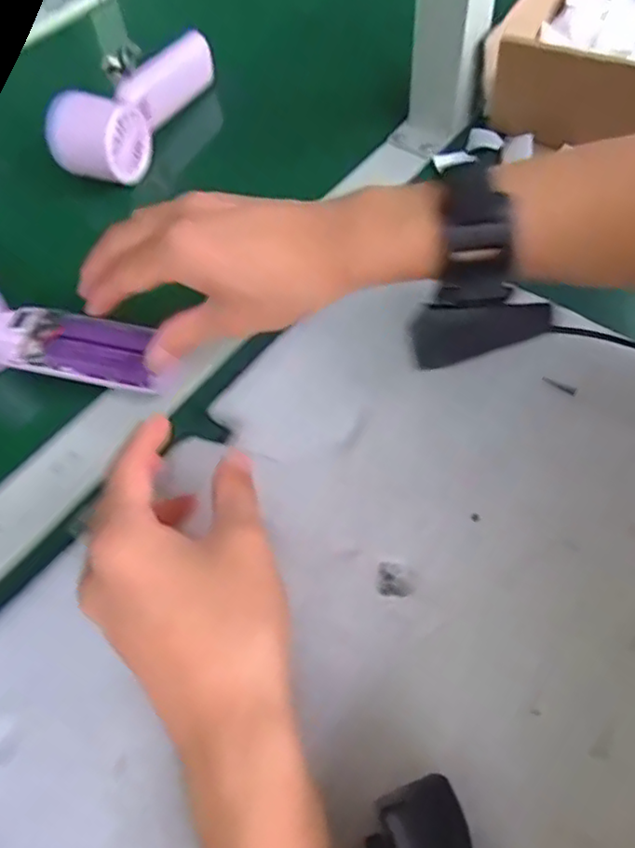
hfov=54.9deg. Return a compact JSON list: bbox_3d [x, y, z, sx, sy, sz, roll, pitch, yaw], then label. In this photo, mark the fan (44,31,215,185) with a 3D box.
[{"bbox_3d":[-0.147,-0.256,0.491,0.062,0.074,0.169,17,61,14],"label":"fan"}]

